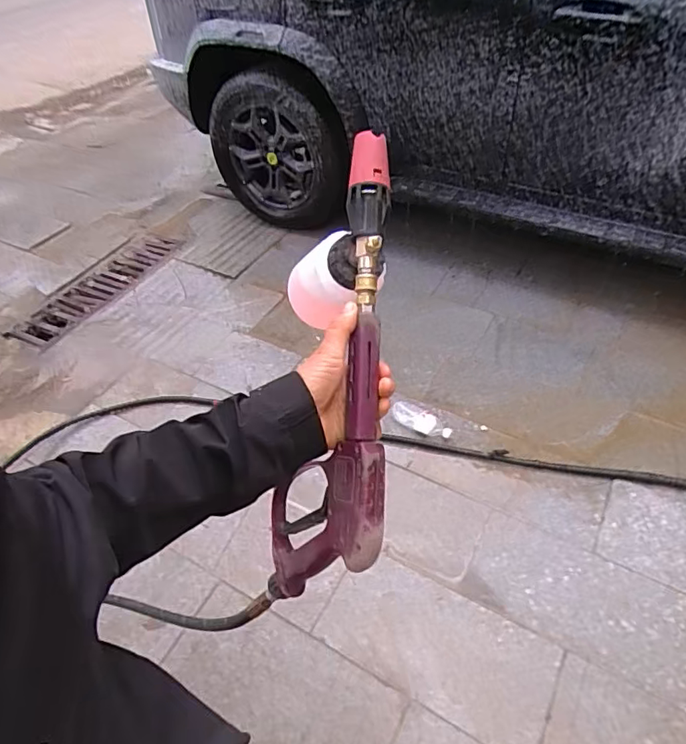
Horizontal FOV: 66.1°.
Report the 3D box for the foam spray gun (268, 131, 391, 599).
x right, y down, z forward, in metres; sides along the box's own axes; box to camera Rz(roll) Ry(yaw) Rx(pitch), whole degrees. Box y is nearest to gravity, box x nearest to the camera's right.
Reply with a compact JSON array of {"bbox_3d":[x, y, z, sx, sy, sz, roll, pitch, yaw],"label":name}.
[{"bbox_3d":[-0.012,0.003,0.586,0.133,0.126,0.506,4,87,9],"label":"foam spray gun"}]

